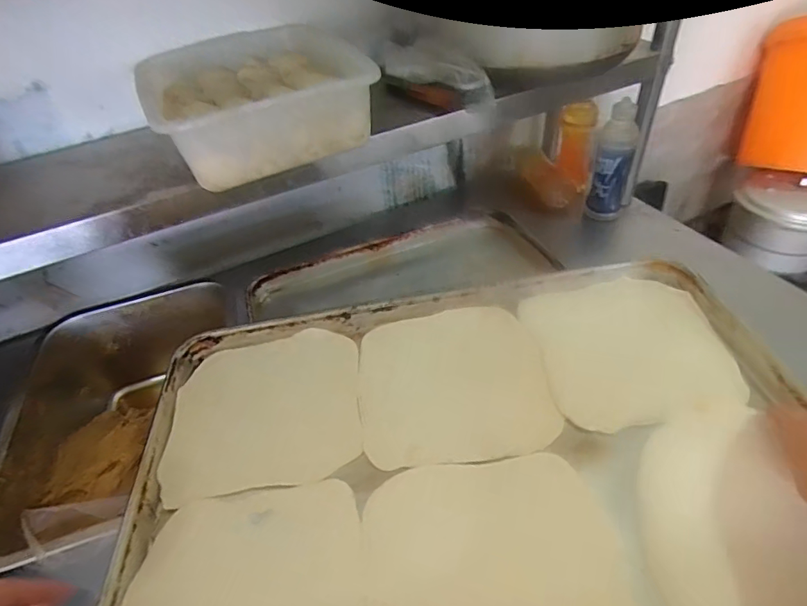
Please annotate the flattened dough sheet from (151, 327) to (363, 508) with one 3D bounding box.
[{"bbox_3d":[-0.142,0.105,0.489,0.186,0.014,0.177,-10,43,-3],"label":"flattened dough sheet"}]

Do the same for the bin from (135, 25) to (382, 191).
[{"bbox_3d":[-0.199,-0.284,0.658,0.276,0.080,0.305,-27,46,-20],"label":"bin"}]

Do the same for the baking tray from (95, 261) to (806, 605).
[{"bbox_3d":[0.056,0.139,0.421,0.577,0.036,0.392,-9,43,-1],"label":"baking tray"}]

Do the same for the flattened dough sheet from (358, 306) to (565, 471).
[{"bbox_3d":[0.050,0.078,0.489,0.187,0.014,0.179,-8,43,0],"label":"flattened dough sheet"}]

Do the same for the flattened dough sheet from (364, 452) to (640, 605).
[{"bbox_3d":[0.067,0.209,0.354,0.190,0.012,0.187,-6,43,2],"label":"flattened dough sheet"}]

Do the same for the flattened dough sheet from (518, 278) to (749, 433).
[{"bbox_3d":[0.235,0.042,0.495,0.182,0.012,0.173,-8,49,-1],"label":"flattened dough sheet"}]

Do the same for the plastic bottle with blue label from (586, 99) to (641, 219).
[{"bbox_3d":[0.398,-0.262,0.900,0.070,0.214,0.053,14,47,22],"label":"plastic bottle with blue label"}]

